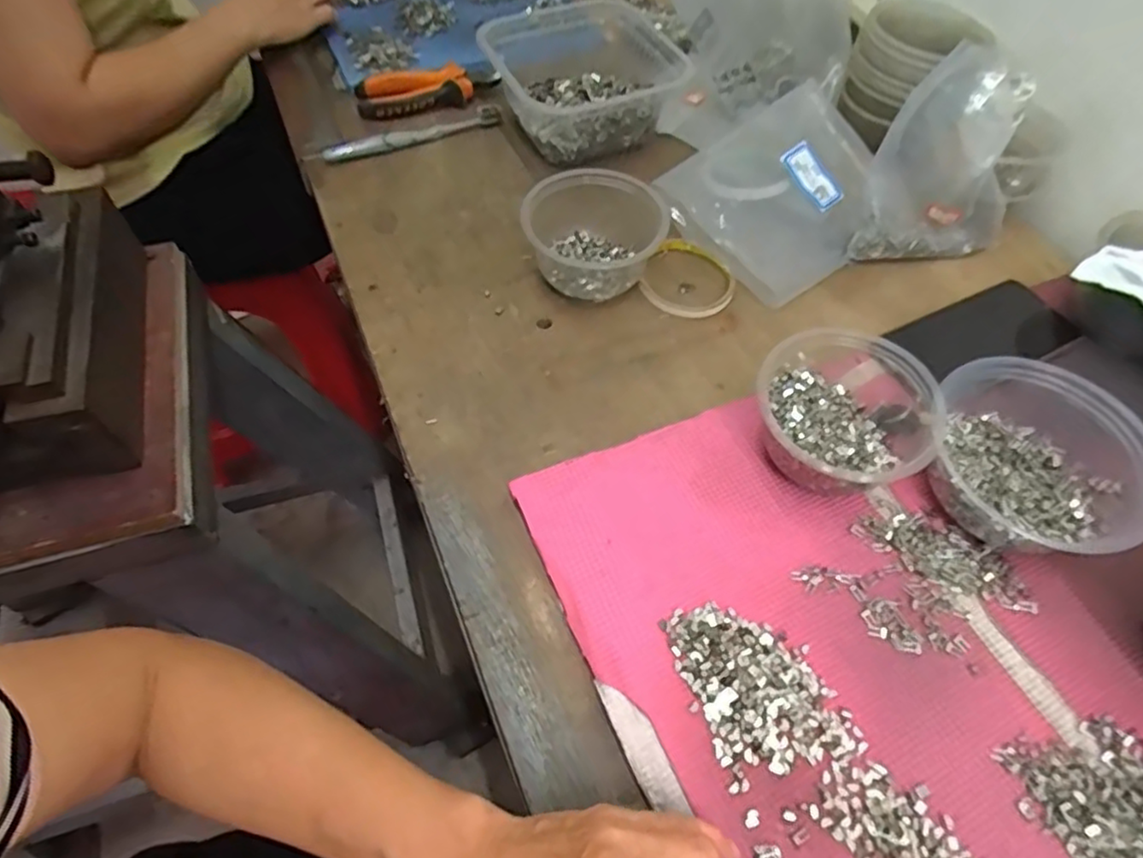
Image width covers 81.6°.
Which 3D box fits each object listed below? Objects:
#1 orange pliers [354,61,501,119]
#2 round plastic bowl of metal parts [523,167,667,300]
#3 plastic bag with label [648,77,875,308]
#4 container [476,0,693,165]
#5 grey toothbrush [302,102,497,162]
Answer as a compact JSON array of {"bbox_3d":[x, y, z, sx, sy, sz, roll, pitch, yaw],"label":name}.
[{"bbox_3d":[-0.151,-0.361,0.692,0.146,0.019,0.074,-13,58,-7],"label":"orange pliers"},{"bbox_3d":[0.019,-0.160,0.550,0.115,0.066,0.095,1,56,-1],"label":"round plastic bowl of metal parts"},{"bbox_3d":[0.202,-0.220,0.606,0.229,0.025,0.155,-39,82,-20],"label":"plastic bag with label"},{"bbox_3d":[0.008,-0.360,0.670,0.180,0.062,0.193,-12,58,-7],"label":"container"},{"bbox_3d":[-0.165,-0.293,0.658,0.196,0.012,0.026,-22,60,-13],"label":"grey toothbrush"}]

